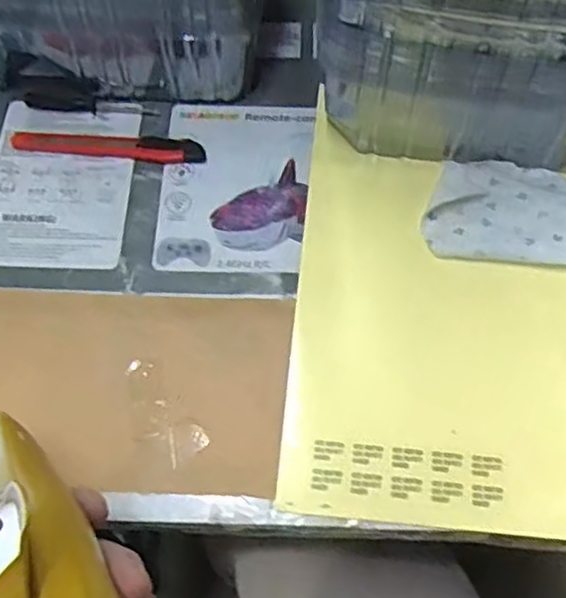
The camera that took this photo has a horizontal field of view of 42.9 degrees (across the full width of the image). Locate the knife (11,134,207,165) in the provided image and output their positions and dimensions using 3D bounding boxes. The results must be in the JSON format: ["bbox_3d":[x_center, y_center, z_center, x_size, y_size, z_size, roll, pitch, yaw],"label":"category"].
[{"bbox_3d":[-0.114,-0.098,0.469,0.128,0.011,0.020,7,62,4],"label":"knife"}]

